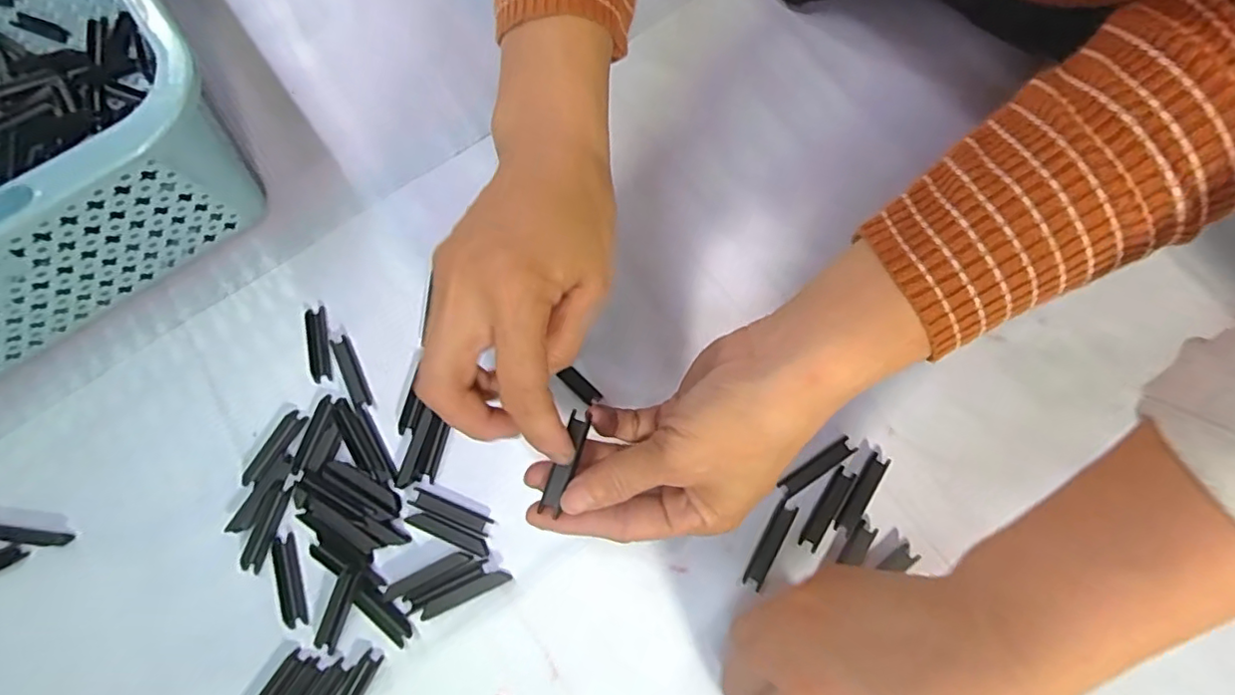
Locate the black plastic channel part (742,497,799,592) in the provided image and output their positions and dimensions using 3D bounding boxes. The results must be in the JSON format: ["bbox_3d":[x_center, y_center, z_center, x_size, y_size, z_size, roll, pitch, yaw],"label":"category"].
[{"bbox_3d":[0.079,0.099,0.301,0.010,0.004,0.044,30,76,10],"label":"black plastic channel part"}]

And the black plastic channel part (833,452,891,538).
[{"bbox_3d":[0.127,0.076,0.306,0.010,0.004,0.046,32,76,10],"label":"black plastic channel part"}]

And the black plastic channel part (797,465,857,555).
[{"bbox_3d":[0.109,0.084,0.305,0.010,0.004,0.045,33,77,11],"label":"black plastic channel part"}]

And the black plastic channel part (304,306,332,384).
[{"bbox_3d":[-0.174,-0.002,0.341,0.012,0.006,0.046,-15,73,-3],"label":"black plastic channel part"}]

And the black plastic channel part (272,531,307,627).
[{"bbox_3d":[-0.169,0.120,0.304,0.012,0.005,0.045,-18,73,-4],"label":"black plastic channel part"}]

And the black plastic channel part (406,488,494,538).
[{"bbox_3d":[-0.088,0.087,0.312,0.045,0.004,0.010,22,75,8],"label":"black plastic channel part"}]

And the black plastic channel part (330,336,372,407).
[{"bbox_3d":[-0.152,0.014,0.333,0.011,0.004,0.044,-26,74,-7],"label":"black plastic channel part"}]

